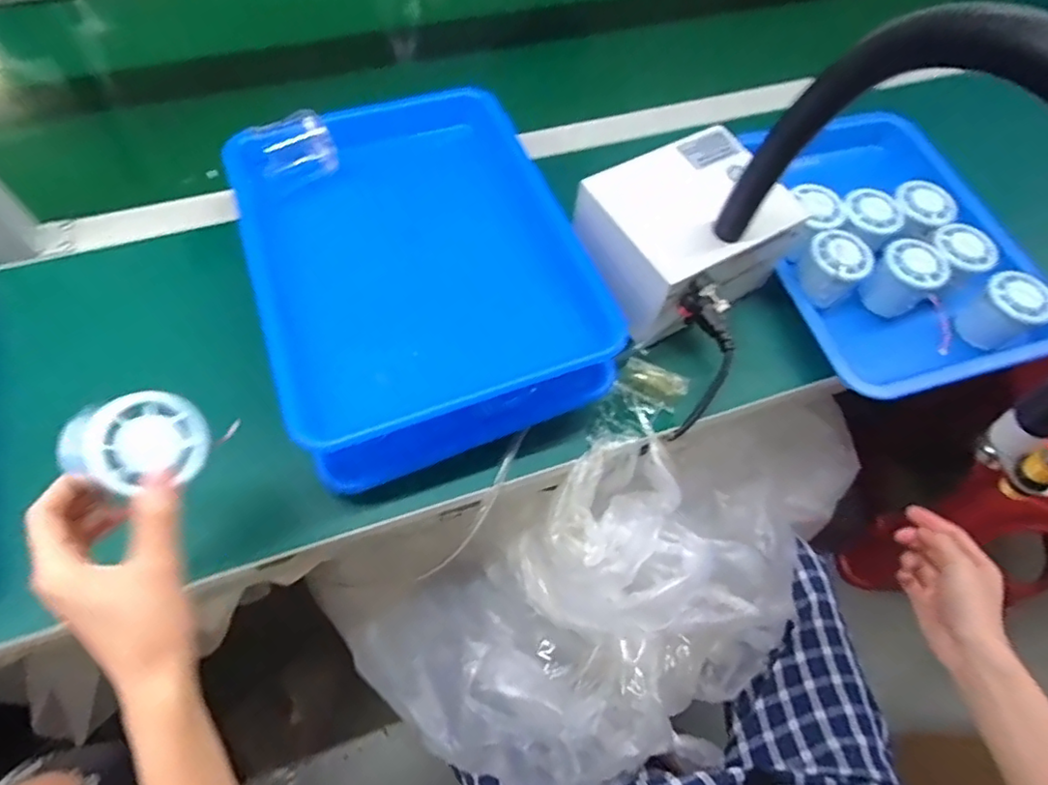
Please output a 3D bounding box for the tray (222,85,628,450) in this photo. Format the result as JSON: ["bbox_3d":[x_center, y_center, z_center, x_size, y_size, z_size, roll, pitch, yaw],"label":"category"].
[{"bbox_3d":[-0.095,-0.124,0.500,0.253,0.041,0.325,-17,65,-12],"label":"tray"}]

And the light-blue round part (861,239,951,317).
[{"bbox_3d":[0.369,-0.111,0.586,0.056,0.053,0.053,2,63,-3],"label":"light-blue round part"}]

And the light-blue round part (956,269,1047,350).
[{"bbox_3d":[0.458,-0.077,0.574,0.056,0.051,0.058,-34,70,-19],"label":"light-blue round part"}]

